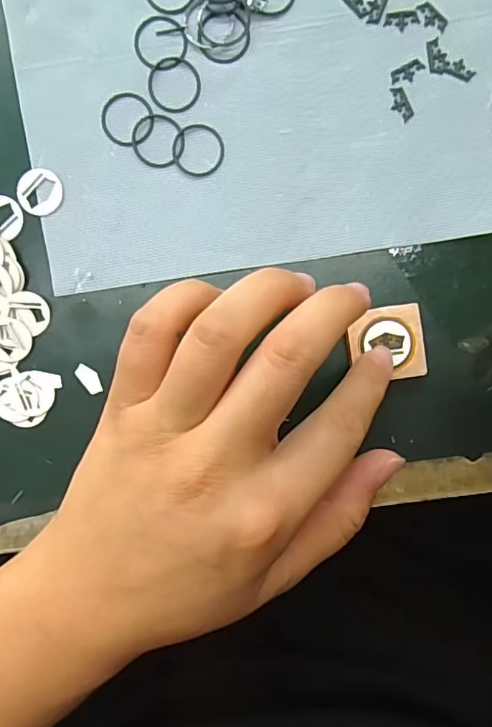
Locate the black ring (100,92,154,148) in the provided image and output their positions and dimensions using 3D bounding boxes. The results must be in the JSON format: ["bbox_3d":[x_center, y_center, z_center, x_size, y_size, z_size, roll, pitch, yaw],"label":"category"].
[{"bbox_3d":[-0.047,-0.097,0.205,0.020,0.004,0.021,0,93,0],"label":"black ring"}]

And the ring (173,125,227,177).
[{"bbox_3d":[-0.019,-0.085,0.206,0.020,0.004,0.021,0,93,0],"label":"ring"}]

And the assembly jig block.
[{"bbox_3d":[0.056,-0.008,0.207,0.029,0.004,0.029,-8,93,0],"label":"assembly jig block"}]

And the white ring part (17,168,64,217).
[{"bbox_3d":[-0.082,-0.069,0.207,0.017,0.004,0.018,0,93,0],"label":"white ring part"}]

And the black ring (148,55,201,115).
[{"bbox_3d":[-0.028,-0.110,0.205,0.020,0.004,0.021,-4,93,0],"label":"black ring"}]

